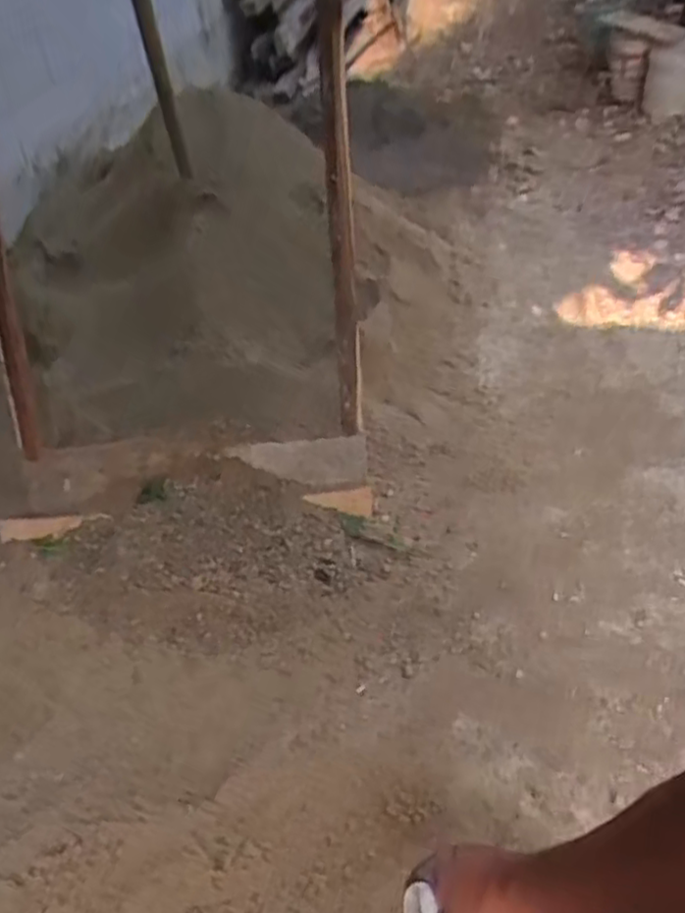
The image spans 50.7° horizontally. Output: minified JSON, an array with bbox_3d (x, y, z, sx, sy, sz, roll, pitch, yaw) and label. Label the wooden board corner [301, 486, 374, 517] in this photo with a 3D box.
[{"bbox_3d":[-0.004,0.106,1.934,0.186,0.014,0.090,14,57,-13],"label":"wooden board corner"}]

